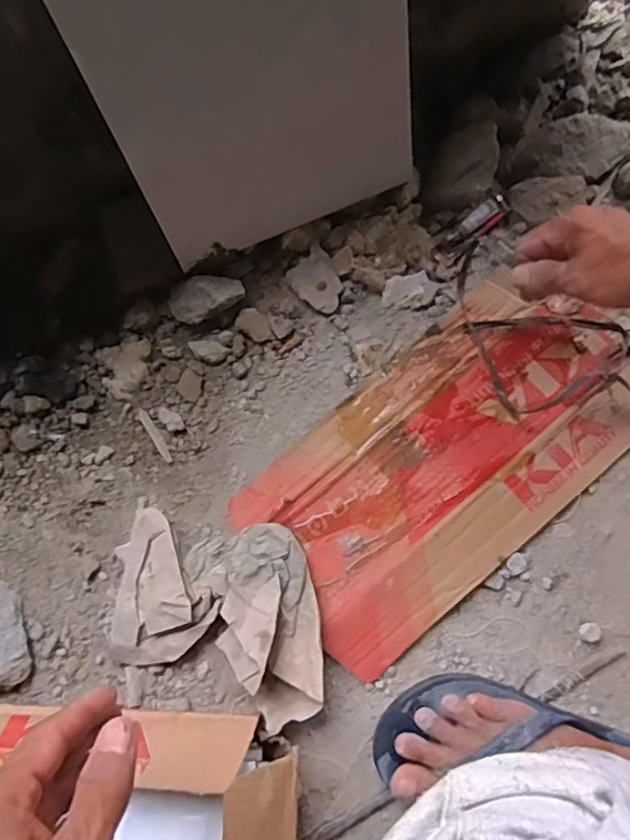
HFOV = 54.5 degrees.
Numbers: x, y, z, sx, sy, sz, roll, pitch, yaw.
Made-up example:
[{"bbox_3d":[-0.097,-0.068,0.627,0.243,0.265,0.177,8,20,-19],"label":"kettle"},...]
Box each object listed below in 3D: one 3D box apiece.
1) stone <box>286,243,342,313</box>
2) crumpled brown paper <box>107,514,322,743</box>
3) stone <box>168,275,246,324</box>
[{"bbox_3d":[0.005,-0.139,0.618,0.046,0.017,0.063,-34,76,-8],"label":"stone"},{"bbox_3d":[-0.083,0.160,0.523,0.189,0.044,0.145,7,75,3],"label":"crumpled brown paper"},{"bbox_3d":[-0.109,-0.123,0.612,0.071,0.024,0.047,-31,76,-7],"label":"stone"}]

